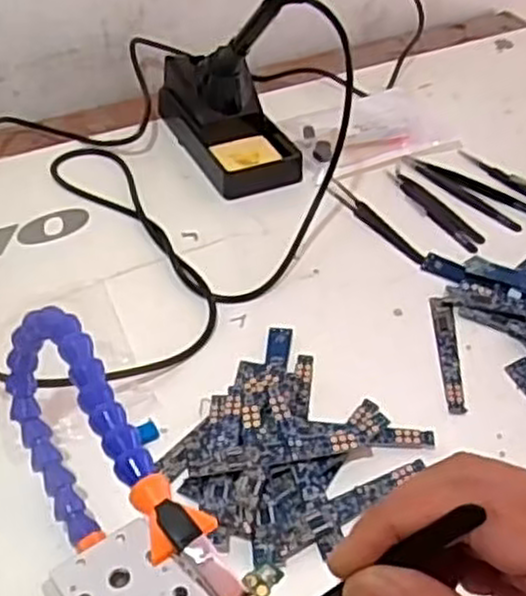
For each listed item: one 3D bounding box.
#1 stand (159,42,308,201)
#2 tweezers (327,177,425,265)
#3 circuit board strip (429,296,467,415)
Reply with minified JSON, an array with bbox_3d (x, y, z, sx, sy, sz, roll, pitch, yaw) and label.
[{"bbox_3d":[-0.032,-0.165,0.652,0.076,0.079,0.164,-17,46,-19],"label":"stand"},{"bbox_3d":[0.085,-0.060,0.593,0.015,0.005,0.108,-22,48,-24],"label":"tweezers"},{"bbox_3d":[0.119,0.034,0.500,0.014,0.004,0.100,3,43,2],"label":"circuit board strip"}]

